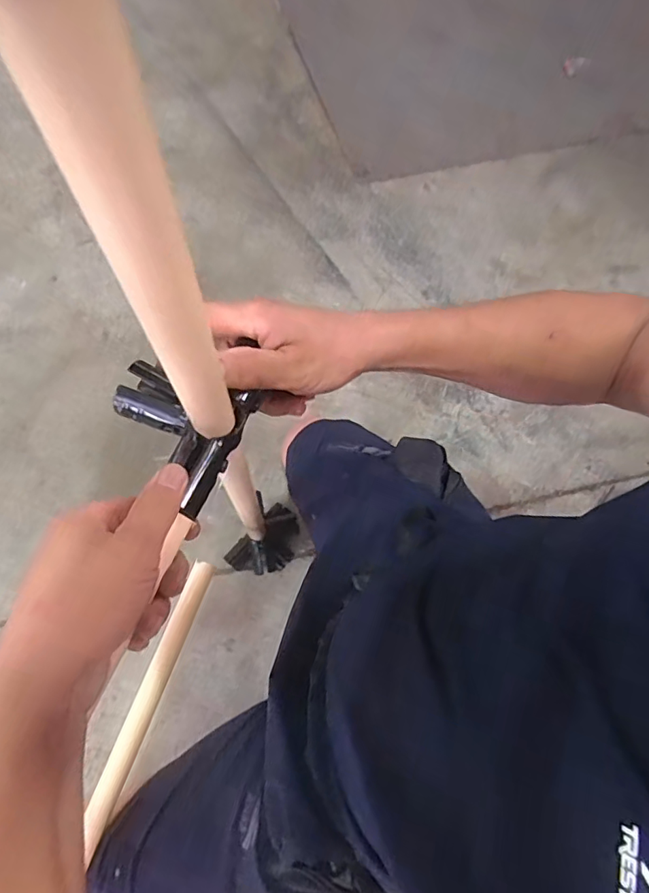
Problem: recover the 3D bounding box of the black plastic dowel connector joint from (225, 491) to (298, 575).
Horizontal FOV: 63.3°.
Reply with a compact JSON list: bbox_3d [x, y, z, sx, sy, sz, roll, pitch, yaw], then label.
[{"bbox_3d":[-0.095,0.151,0.861,0.092,0.060,0.119,23,70,8],"label":"black plastic dowel connector joint"}]

